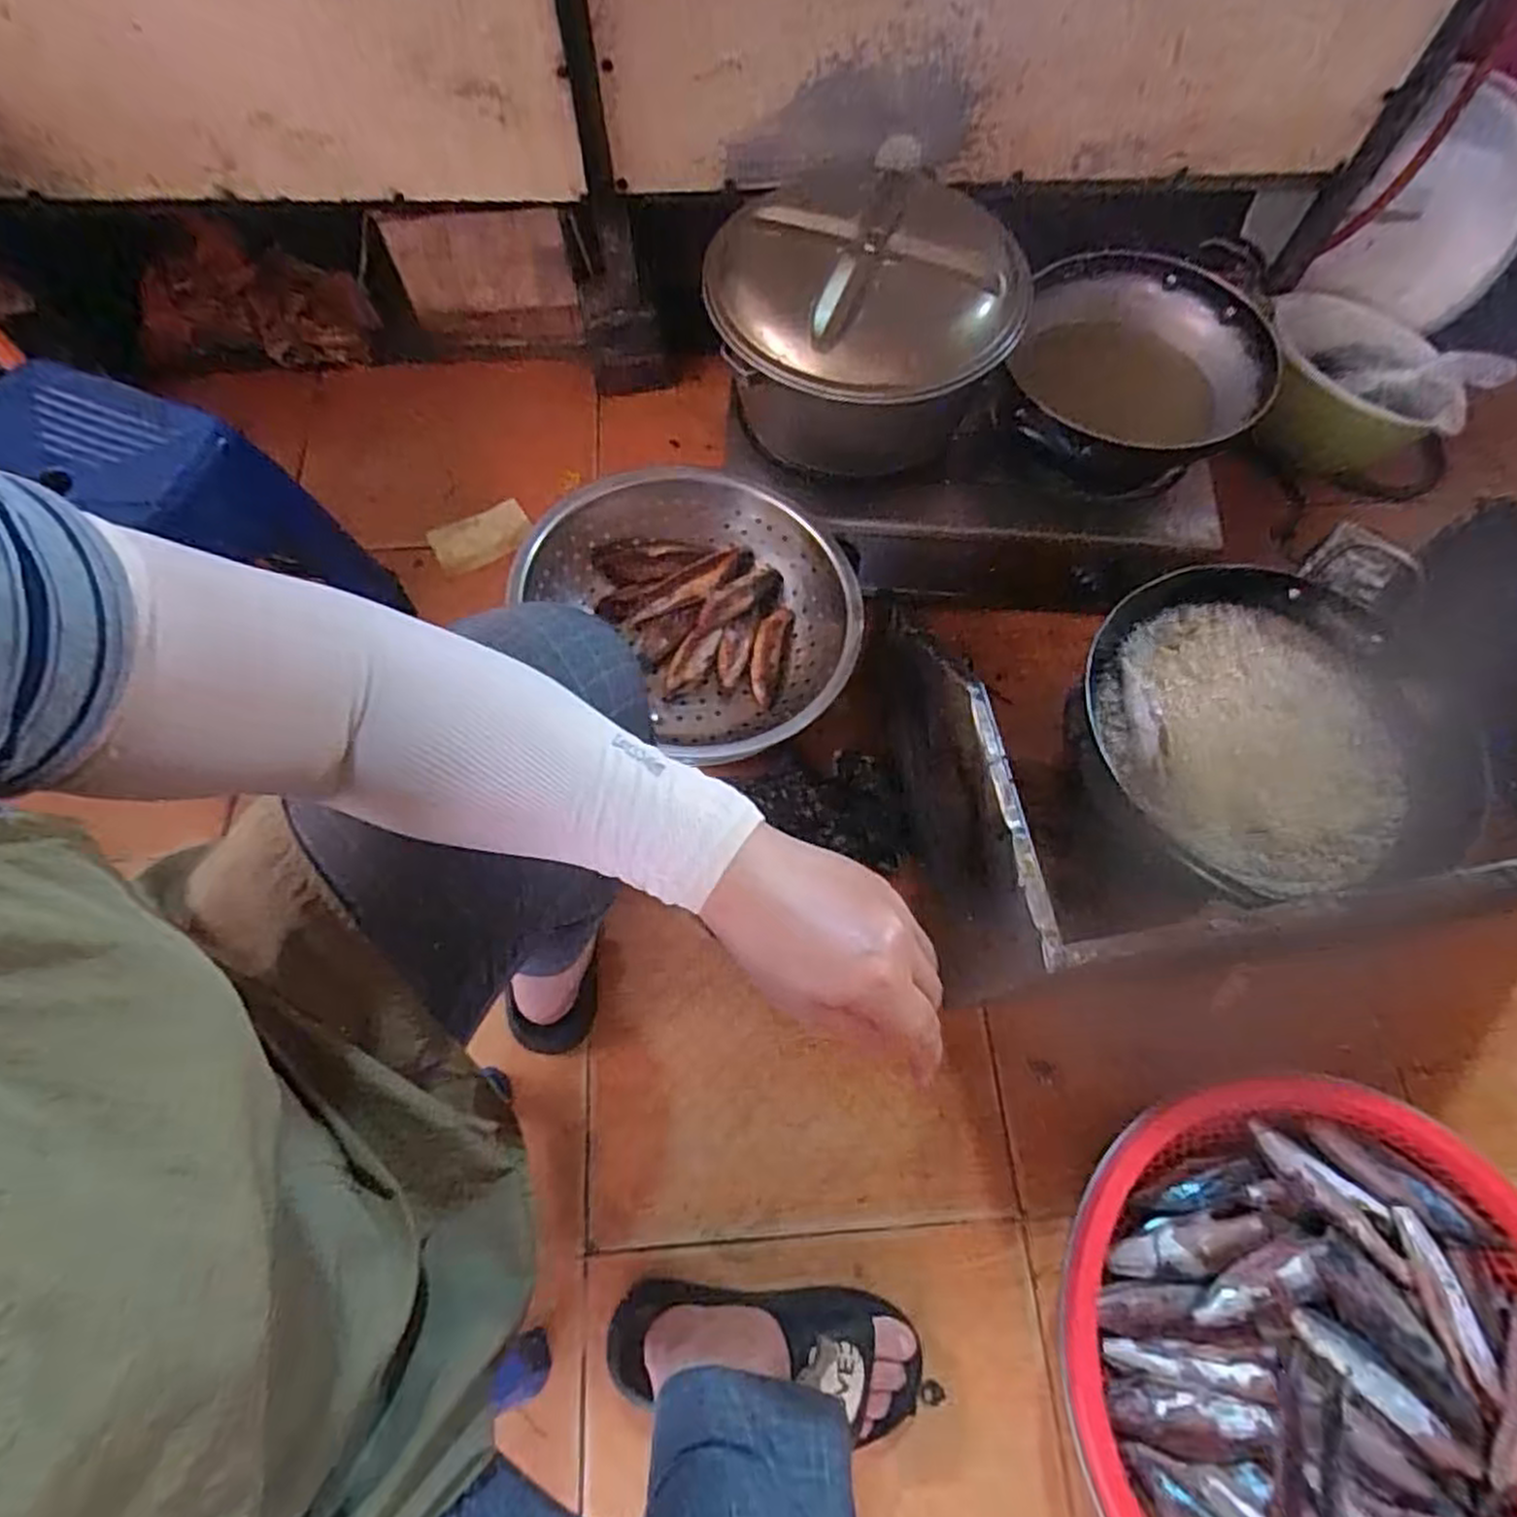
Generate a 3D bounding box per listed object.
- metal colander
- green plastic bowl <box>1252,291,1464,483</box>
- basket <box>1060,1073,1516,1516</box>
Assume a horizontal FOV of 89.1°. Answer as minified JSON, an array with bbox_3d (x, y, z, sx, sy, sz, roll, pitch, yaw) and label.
[{"bbox_3d":[-0.080,-0.144,0.812,0.348,0.102,0.327,2,67,0],"label":"metal colander"},{"bbox_3d":[0.775,-0.491,1.012,0.240,0.118,0.193,12,67,4],"label":"green plastic bowl"},{"bbox_3d":[0.420,0.458,0.584,0.390,0.111,0.377,0,67,-1],"label":"basket"}]

